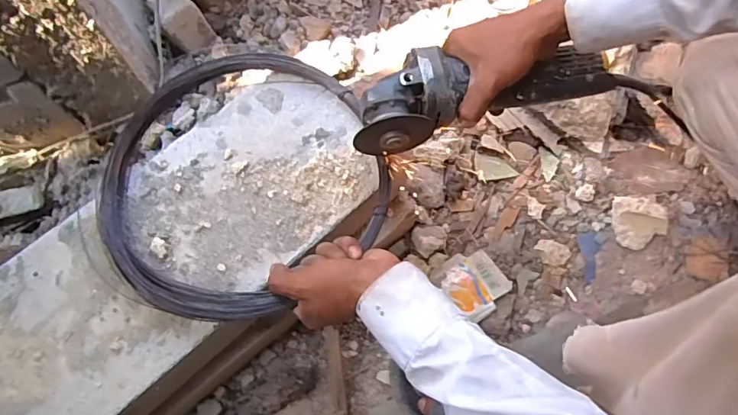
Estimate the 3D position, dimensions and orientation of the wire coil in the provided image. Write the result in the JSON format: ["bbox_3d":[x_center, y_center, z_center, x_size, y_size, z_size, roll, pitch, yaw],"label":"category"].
[{"bbox_3d":[-0.123,-0.033,0.508,0.288,0.040,0.298,0,71,-1],"label":"wire coil"}]

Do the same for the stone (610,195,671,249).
[{"bbox_3d":[0.361,0.015,0.640,0.072,0.039,0.066,0,71,-1],"label":"stone"}]

